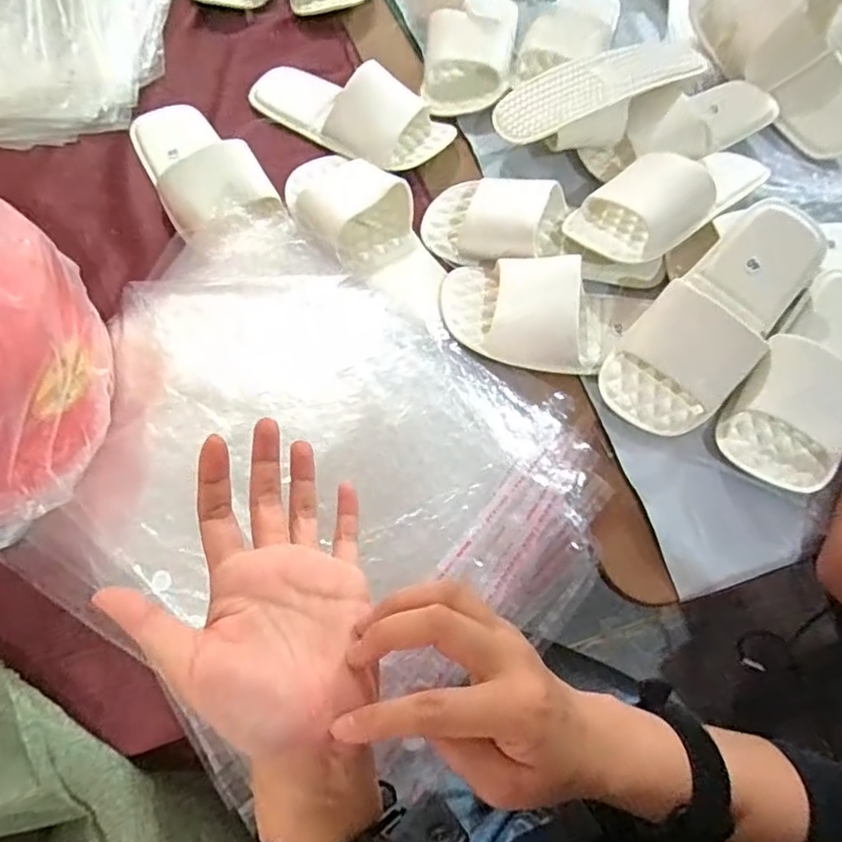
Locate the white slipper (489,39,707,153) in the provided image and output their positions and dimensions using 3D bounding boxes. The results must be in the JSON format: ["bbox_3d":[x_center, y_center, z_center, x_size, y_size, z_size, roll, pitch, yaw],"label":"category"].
[{"bbox_3d":[0.173,-0.338,0.583,0.193,0.077,0.106,-15,68,-9],"label":"white slipper"}]

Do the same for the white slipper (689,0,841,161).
[{"bbox_3d":[0.403,-0.412,0.625,0.113,0.054,0.265,-37,80,19],"label":"white slipper"}]

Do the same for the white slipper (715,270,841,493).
[{"bbox_3d":[0.346,-0.039,0.504,0.099,0.062,0.225,33,69,11],"label":"white slipper"}]

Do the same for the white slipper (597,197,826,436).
[{"bbox_3d":[0.257,-0.091,0.487,0.097,0.050,0.236,41,91,14],"label":"white slipper"}]

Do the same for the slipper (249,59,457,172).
[{"bbox_3d":[-0.078,-0.340,0.602,0.222,0.052,0.092,28,68,9],"label":"slipper"}]

